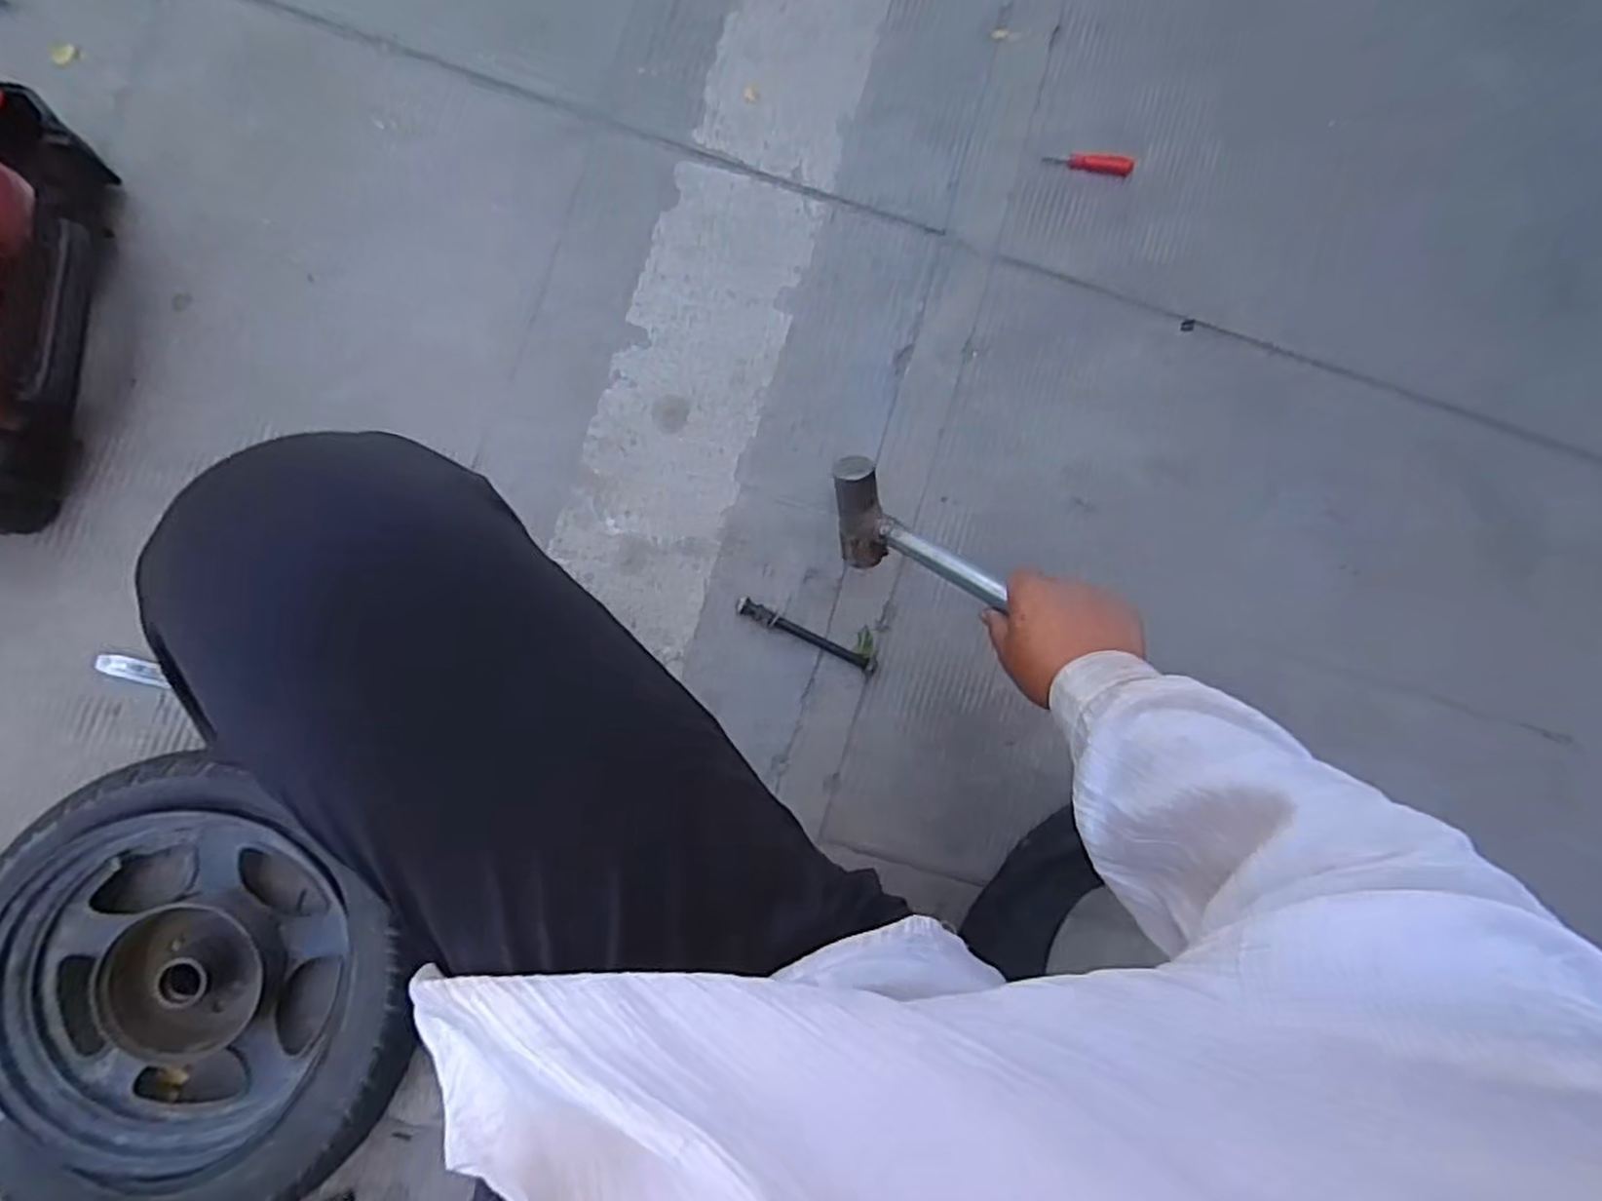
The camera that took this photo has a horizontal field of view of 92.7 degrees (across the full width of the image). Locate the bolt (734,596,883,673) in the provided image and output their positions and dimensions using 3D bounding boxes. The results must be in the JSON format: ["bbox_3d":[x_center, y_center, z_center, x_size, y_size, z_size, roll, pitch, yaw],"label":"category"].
[{"bbox_3d":[0.006,0.033,0.717,0.143,0.014,0.016,26,83,-2],"label":"bolt"}]

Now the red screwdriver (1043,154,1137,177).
[{"bbox_3d":[0.297,-0.449,0.782,0.091,0.011,0.018,7,84,-4],"label":"red screwdriver"}]

